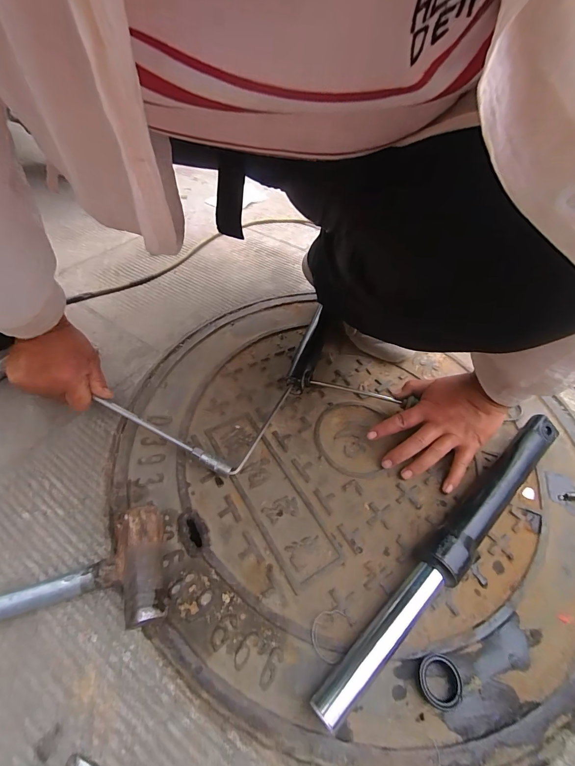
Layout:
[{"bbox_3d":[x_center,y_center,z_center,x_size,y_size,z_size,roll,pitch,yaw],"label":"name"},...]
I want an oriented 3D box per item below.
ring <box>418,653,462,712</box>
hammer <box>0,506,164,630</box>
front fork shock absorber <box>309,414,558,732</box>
[{"bbox_3d":[0.130,0.252,0.297,0.034,0.013,0.037,2,50,-2],"label":"ring"},{"bbox_3d":[-0.255,0.184,0.311,0.280,0.040,0.098,-7,51,-9],"label":"hammer"},{"bbox_3d":[0.175,0.160,0.359,0.394,0.039,0.034,-34,60,-27],"label":"front fork shock absorber"}]

